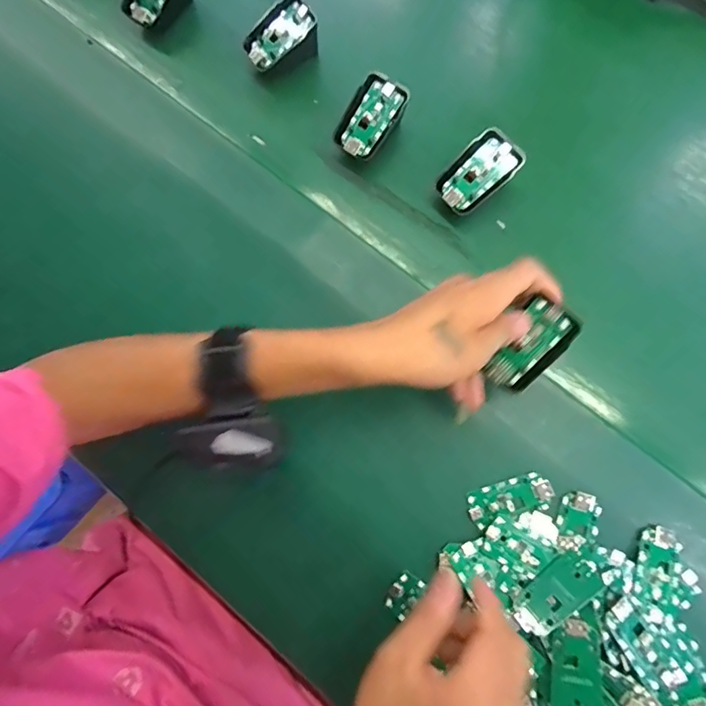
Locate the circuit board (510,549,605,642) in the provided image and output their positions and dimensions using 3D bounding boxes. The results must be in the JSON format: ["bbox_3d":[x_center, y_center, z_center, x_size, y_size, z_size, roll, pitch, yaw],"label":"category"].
[{"bbox_3d":[0.145,0.171,0.336,0.067,0.009,0.031,-37,38,-5],"label":"circuit board"}]

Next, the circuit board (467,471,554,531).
[{"bbox_3d":[0.121,0.113,0.364,0.062,0.009,0.028,-17,77,-3],"label":"circuit board"}]

